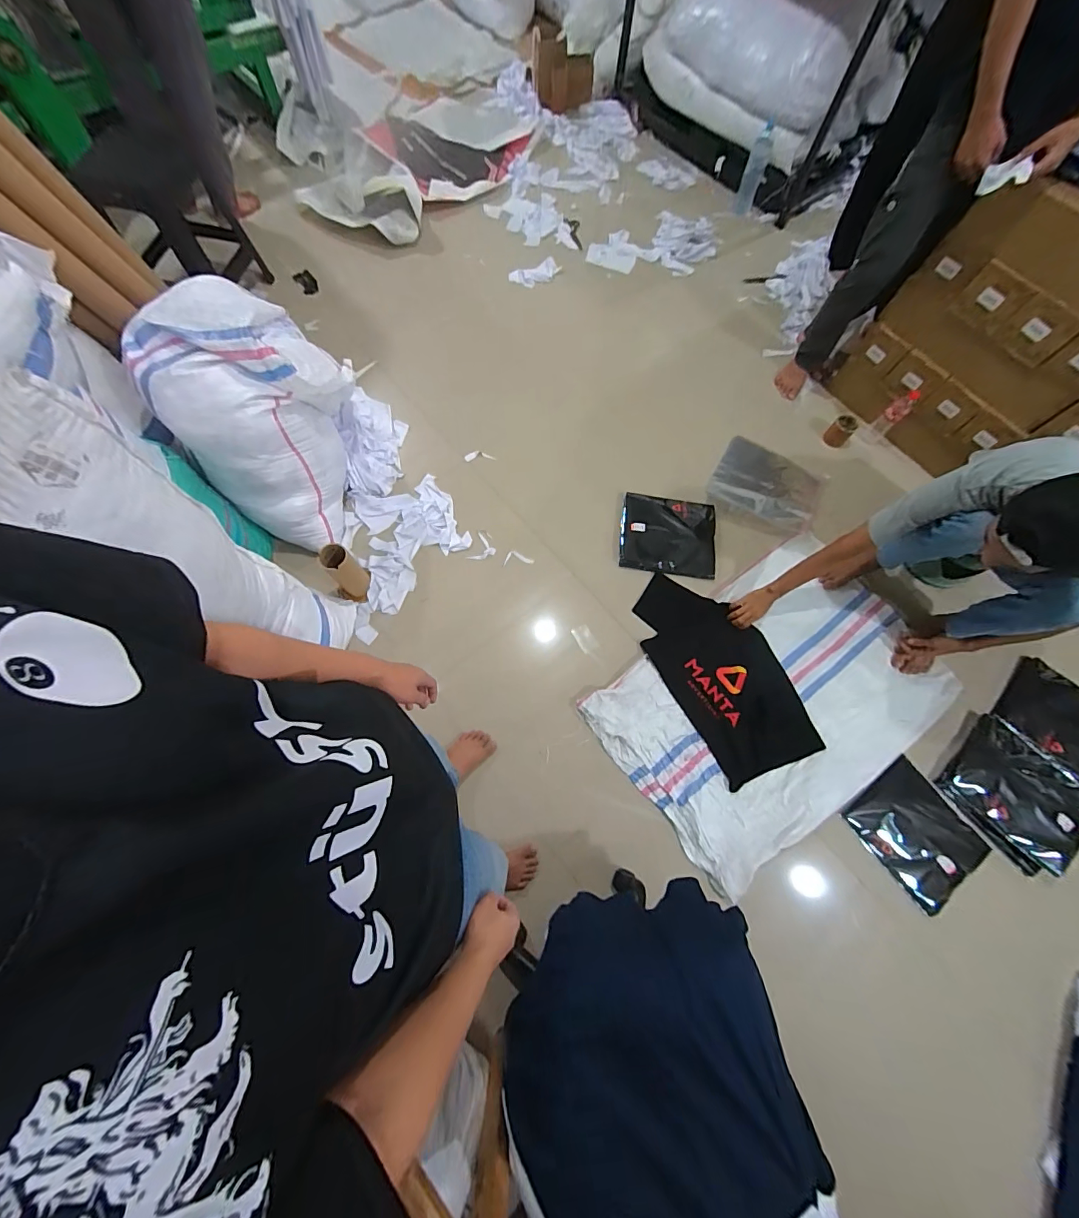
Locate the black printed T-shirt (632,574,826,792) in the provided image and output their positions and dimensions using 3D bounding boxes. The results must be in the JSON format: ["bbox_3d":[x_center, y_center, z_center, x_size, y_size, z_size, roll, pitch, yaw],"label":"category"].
[{"bbox_3d":[0.565,0.185,1.434,0.332,0.027,0.666,-27,72,-8],"label":"black printed T-shirt"}]

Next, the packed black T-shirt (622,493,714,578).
[{"bbox_3d":[0.453,-0.262,1.599,0.326,0.014,0.296,8,71,4],"label":"packed black T-shirt"}]

